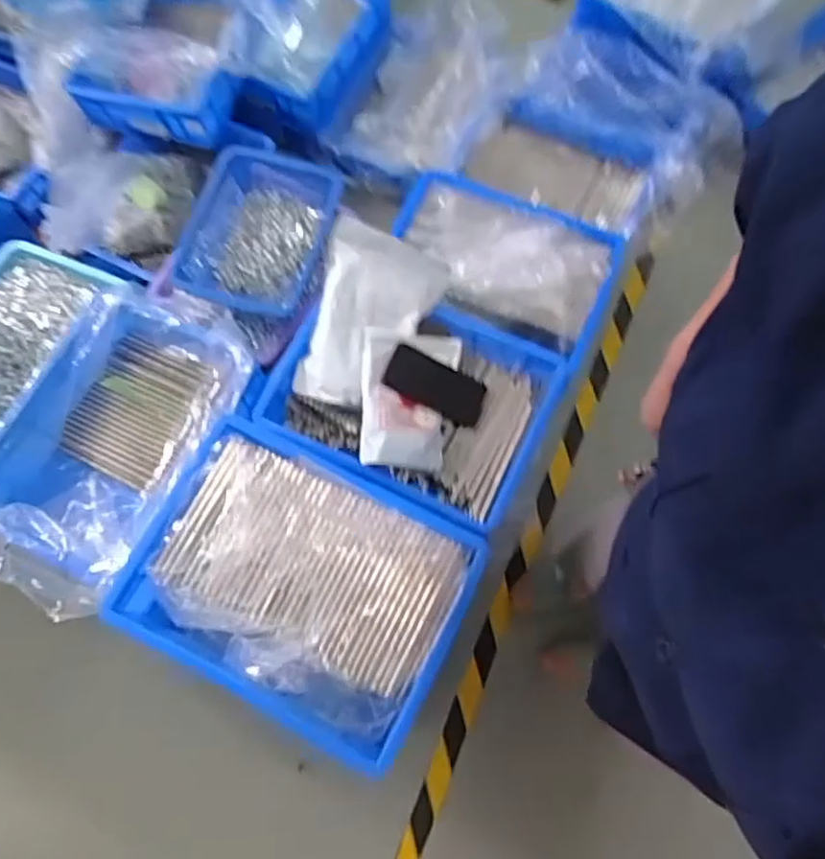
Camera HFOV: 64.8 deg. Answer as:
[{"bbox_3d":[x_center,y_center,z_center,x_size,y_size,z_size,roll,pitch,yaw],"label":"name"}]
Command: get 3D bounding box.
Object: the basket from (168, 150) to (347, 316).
[{"bbox_3d":[-0.303,-0.354,1.211,0.259,0.105,0.312,15,72,7],"label":"basket"}]

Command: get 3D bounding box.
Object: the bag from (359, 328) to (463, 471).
[{"bbox_3d":[-0.004,-0.046,1.003,0.151,0.030,0.213,6,71,-15],"label":"bag"}]

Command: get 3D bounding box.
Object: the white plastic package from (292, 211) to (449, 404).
[{"bbox_3d":[-0.065,-0.170,1.038,0.178,0.116,0.287,14,72,6],"label":"white plastic package"}]

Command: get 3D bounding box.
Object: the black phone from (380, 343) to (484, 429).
[{"bbox_3d":[0.036,-0.068,1.017,0.166,0.015,0.079,27,77,-16],"label":"black phone"}]

